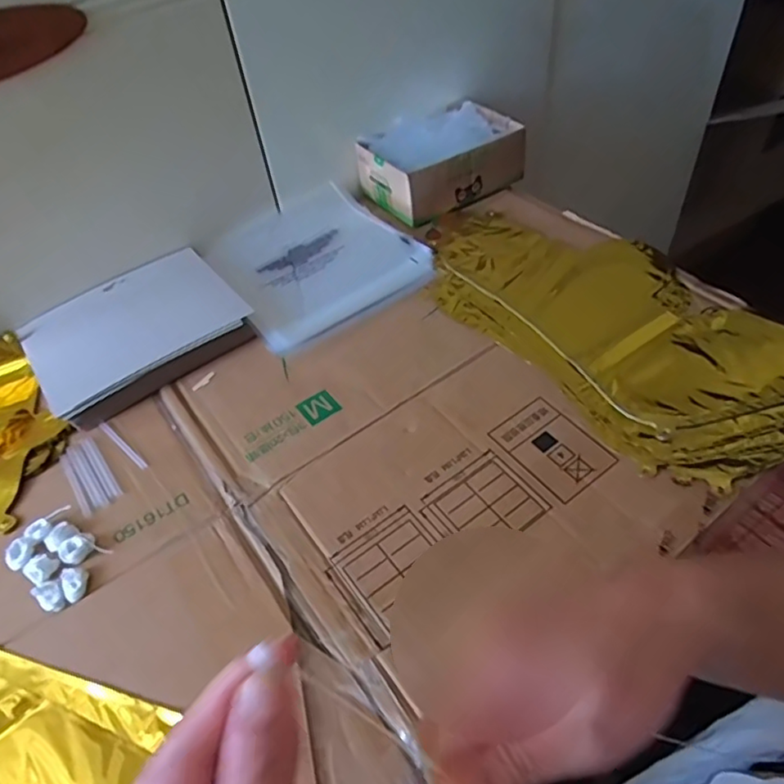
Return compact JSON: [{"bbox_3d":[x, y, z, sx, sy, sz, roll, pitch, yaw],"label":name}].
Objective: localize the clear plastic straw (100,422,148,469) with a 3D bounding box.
[{"bbox_3d":[-0.246,0.047,0.543,0.078,0.004,0.007,32,59,30],"label":"clear plastic straw"}]

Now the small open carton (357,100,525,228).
[{"bbox_3d":[0.062,-0.297,0.758,0.177,0.064,0.125,-26,51,-16],"label":"small open carton"}]

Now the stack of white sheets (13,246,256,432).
[{"bbox_3d":[-0.266,-0.064,0.620,0.202,0.029,0.159,-32,53,-20],"label":"stack of white sheets"}]

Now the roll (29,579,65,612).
[{"bbox_3d":[-0.255,0.152,0.444,0.026,0.007,0.018,30,58,28],"label":"roll"}]

